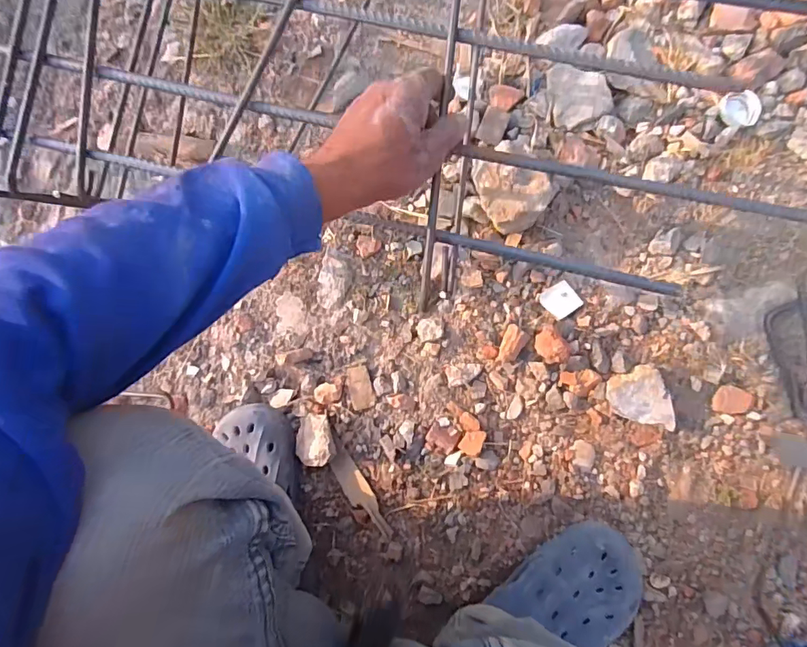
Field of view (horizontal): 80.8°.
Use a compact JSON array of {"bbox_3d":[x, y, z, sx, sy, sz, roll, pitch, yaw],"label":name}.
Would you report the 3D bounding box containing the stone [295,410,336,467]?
[{"bbox_3d":[-0.103,0.136,0.557,0.049,0.029,0.056,-10,91,9],"label":"stone"}]

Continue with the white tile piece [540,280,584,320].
[{"bbox_3d":[0.176,-0.026,0.530,0.035,0.010,0.035,-40,86,9],"label":"white tile piece"}]

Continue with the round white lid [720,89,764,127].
[{"bbox_3d":[0.362,-0.229,0.505,0.041,0.006,0.037,-16,90,10],"label":"round white lid"}]

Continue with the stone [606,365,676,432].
[{"bbox_3d":[0.257,0.087,0.514,0.057,0.028,0.074,-24,89,9],"label":"stone"}]

